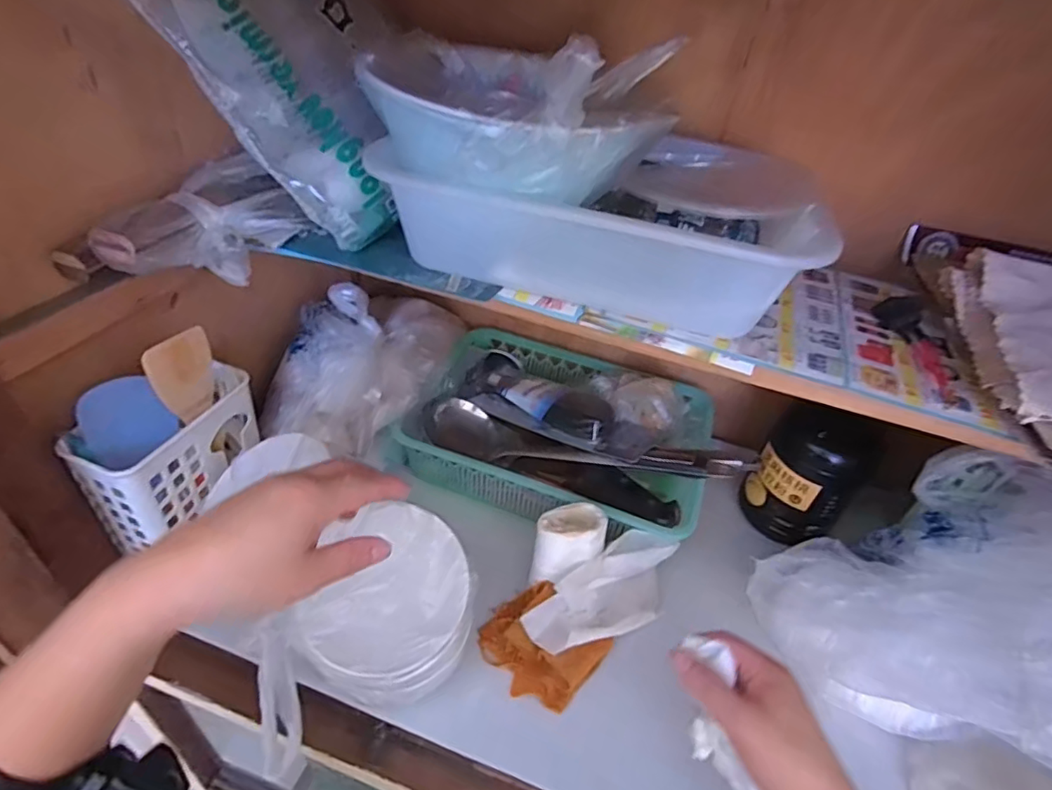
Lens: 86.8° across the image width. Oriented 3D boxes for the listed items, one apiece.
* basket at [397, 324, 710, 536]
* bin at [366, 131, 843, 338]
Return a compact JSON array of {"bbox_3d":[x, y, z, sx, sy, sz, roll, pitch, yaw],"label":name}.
[{"bbox_3d":[0.044,0.035,0.641,0.314,0.081,0.241,17,40,11],"label":"basket"},{"bbox_3d":[0.068,-0.148,0.457,0.296,0.084,0.214,15,39,10],"label":"bin"}]

